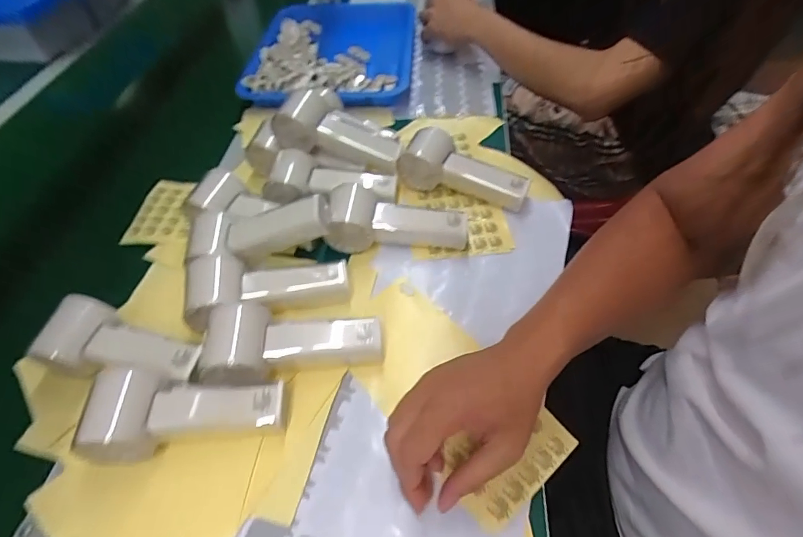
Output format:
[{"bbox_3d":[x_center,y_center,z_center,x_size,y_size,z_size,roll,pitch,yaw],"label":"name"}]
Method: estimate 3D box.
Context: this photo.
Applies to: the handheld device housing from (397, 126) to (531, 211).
[{"bbox_3d":[0.075,-0.115,0.516,0.152,0.054,0.056,21,55,5],"label":"handheld device housing"}]

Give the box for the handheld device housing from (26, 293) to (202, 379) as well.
[{"bbox_3d":[-0.250,0.070,0.388,0.146,0.055,0.067,9,53,12],"label":"handheld device housing"}]

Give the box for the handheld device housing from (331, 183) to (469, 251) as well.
[{"bbox_3d":[-0.005,-0.057,0.468,0.148,0.052,0.066,-4,51,1],"label":"handheld device housing"}]

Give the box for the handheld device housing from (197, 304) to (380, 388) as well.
[{"bbox_3d":[-0.093,0.066,0.376,0.150,0.053,0.064,-4,51,2],"label":"handheld device housing"}]

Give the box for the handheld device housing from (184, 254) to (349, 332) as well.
[{"bbox_3d":[-0.128,0.020,0.416,0.150,0.042,0.063,-1,50,-13],"label":"handheld device housing"}]

